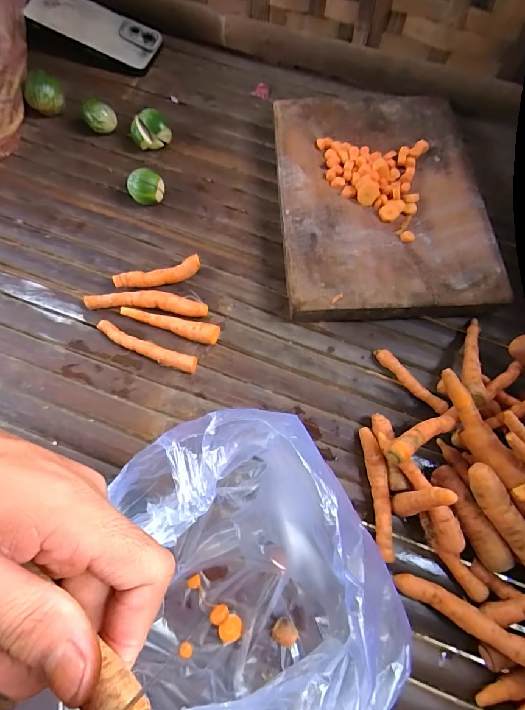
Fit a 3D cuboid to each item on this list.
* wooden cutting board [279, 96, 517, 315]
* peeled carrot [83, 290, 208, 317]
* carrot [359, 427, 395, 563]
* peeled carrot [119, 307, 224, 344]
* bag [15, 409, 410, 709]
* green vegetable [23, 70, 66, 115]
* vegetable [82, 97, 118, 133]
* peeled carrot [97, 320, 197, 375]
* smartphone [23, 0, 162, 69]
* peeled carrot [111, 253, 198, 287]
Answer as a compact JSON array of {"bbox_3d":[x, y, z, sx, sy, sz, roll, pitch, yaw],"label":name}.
[{"bbox_3d":[0.130,-0.176,0.447,0.223,0.045,0.282,-2,69,-3],"label":"wooden cutting board"},{"bbox_3d":[-0.120,-0.054,0.404,0.125,0.019,0.020,5,69,0],"label":"peeled carrot"},{"bbox_3d":[0.103,0.122,0.347,0.017,0.018,0.109,-3,69,-3],"label":"carrot"},{"bbox_3d":[-0.094,-0.031,0.393,0.103,0.020,0.018,14,69,4],"label":"peeled carrot"},{"bbox_3d":[-0.025,0.164,0.264,0.198,0.133,0.204,-28,72,-12],"label":"bag"},{"bbox_3d":[-0.272,-0.324,0.484,0.043,0.038,0.036,-27,72,-12],"label":"green vegetable"},{"bbox_3d":[-0.199,-0.292,0.477,0.037,0.037,0.028,-17,70,-8],"label":"vegetable"},{"bbox_3d":[-0.117,-0.007,0.385,0.107,0.017,0.019,21,70,6],"label":"peeled carrot"},{"bbox_3d":[-0.227,-0.445,0.521,0.167,0.013,0.074,24,69,-1],"label":"smartphone"},{"bbox_3d":[-0.111,-0.084,0.415,0.090,0.018,0.021,-14,70,-7],"label":"peeled carrot"}]

